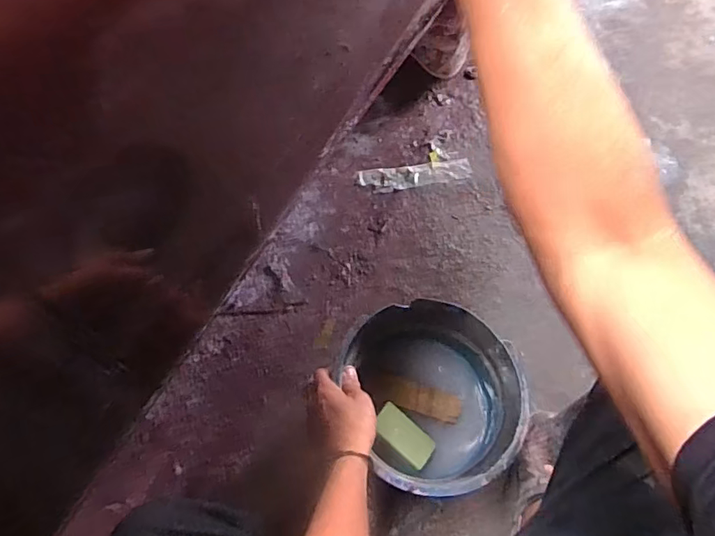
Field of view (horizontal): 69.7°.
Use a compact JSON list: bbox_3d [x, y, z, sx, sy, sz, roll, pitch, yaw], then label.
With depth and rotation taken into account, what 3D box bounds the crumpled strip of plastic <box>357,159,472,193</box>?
[{"bbox_3d":[0.130,-0.211,1.163,0.252,0.007,0.057,-8,65,-3],"label":"crumpled strip of plastic"}]

